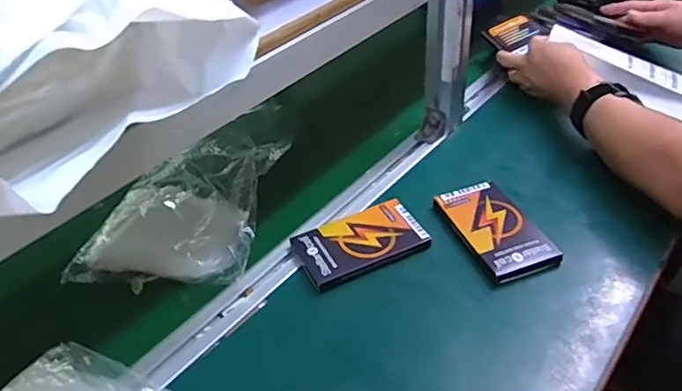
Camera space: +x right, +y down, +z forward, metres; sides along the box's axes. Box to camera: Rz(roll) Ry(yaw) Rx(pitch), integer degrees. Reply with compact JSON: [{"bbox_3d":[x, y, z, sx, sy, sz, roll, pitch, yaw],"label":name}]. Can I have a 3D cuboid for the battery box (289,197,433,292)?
[{"bbox_3d":[0.021,0.049,0.601,0.135,0.009,0.080,-21,42,-17],"label":"battery box"}]

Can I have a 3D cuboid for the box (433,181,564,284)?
[{"bbox_3d":[0.169,0.035,0.604,0.085,0.010,0.140,-16,41,-11],"label":"box"}]

